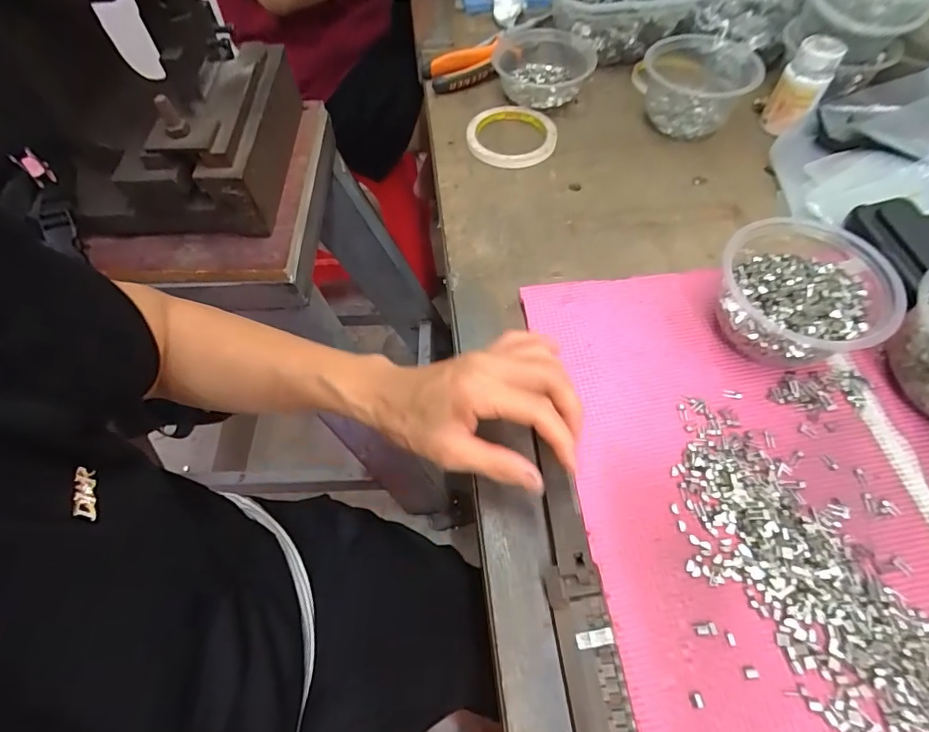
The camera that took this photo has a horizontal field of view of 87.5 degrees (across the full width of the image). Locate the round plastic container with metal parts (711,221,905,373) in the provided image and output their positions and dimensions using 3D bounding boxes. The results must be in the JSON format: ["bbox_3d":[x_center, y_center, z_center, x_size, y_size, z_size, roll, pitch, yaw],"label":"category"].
[{"bbox_3d":[0.250,-0.055,0.368,0.109,0.065,0.117,-2,59,3],"label":"round plastic container with metal parts"}]

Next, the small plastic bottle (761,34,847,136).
[{"bbox_3d":[0.346,-0.286,0.501,0.045,0.079,0.045,26,64,18],"label":"small plastic bottle"}]

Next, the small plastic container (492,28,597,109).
[{"bbox_3d":[0.093,-0.352,0.576,0.116,0.043,0.124,3,59,6],"label":"small plastic container"}]

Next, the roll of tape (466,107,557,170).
[{"bbox_3d":[0.052,-0.256,0.537,0.096,0.014,0.096,2,59,5],"label":"roll of tape"}]

